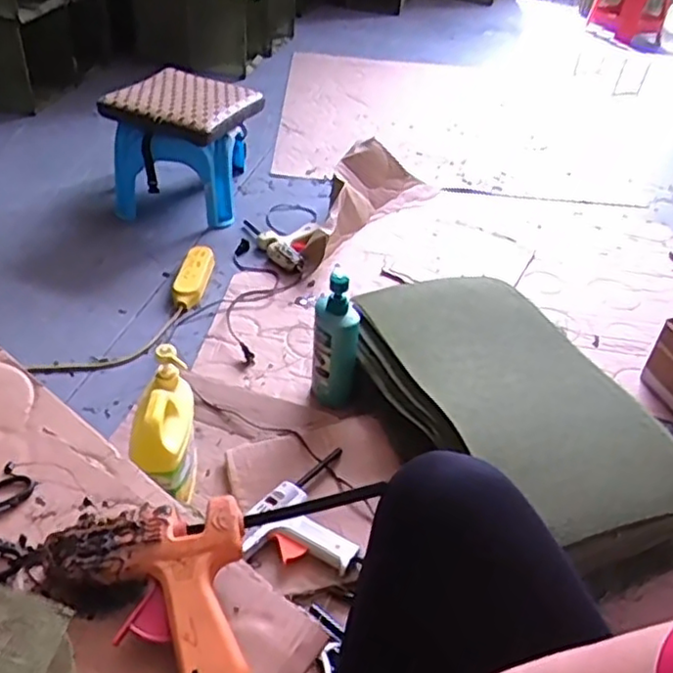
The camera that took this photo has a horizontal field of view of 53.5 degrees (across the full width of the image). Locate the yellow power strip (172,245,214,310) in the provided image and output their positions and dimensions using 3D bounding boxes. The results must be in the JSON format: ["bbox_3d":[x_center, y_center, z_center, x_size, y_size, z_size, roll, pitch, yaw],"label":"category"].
[{"bbox_3d":[-0.307,-0.136,1.436,0.066,0.042,0.203,6,40,0],"label":"yellow power strip"}]

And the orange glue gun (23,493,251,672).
[{"bbox_3d":[-0.151,0.207,0.503,0.164,0.056,0.152,-3,40,-10],"label":"orange glue gun"}]

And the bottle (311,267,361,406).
[{"bbox_3d":[-0.001,0.015,1.121,0.075,0.246,0.064,4,40,-2],"label":"bottle"}]

